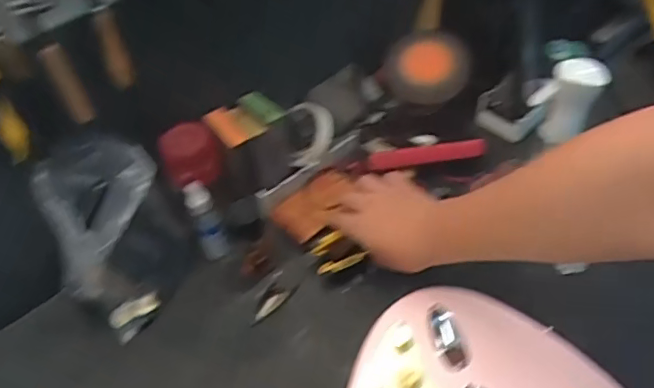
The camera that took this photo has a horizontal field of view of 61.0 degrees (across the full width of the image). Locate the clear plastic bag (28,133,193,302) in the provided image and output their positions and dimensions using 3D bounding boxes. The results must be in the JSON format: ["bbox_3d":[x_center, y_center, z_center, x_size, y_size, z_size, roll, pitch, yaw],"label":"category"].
[{"bbox_3d":[-0.237,0.044,0.646,0.109,0.214,0.121,-3,49,0],"label":"clear plastic bag"}]

